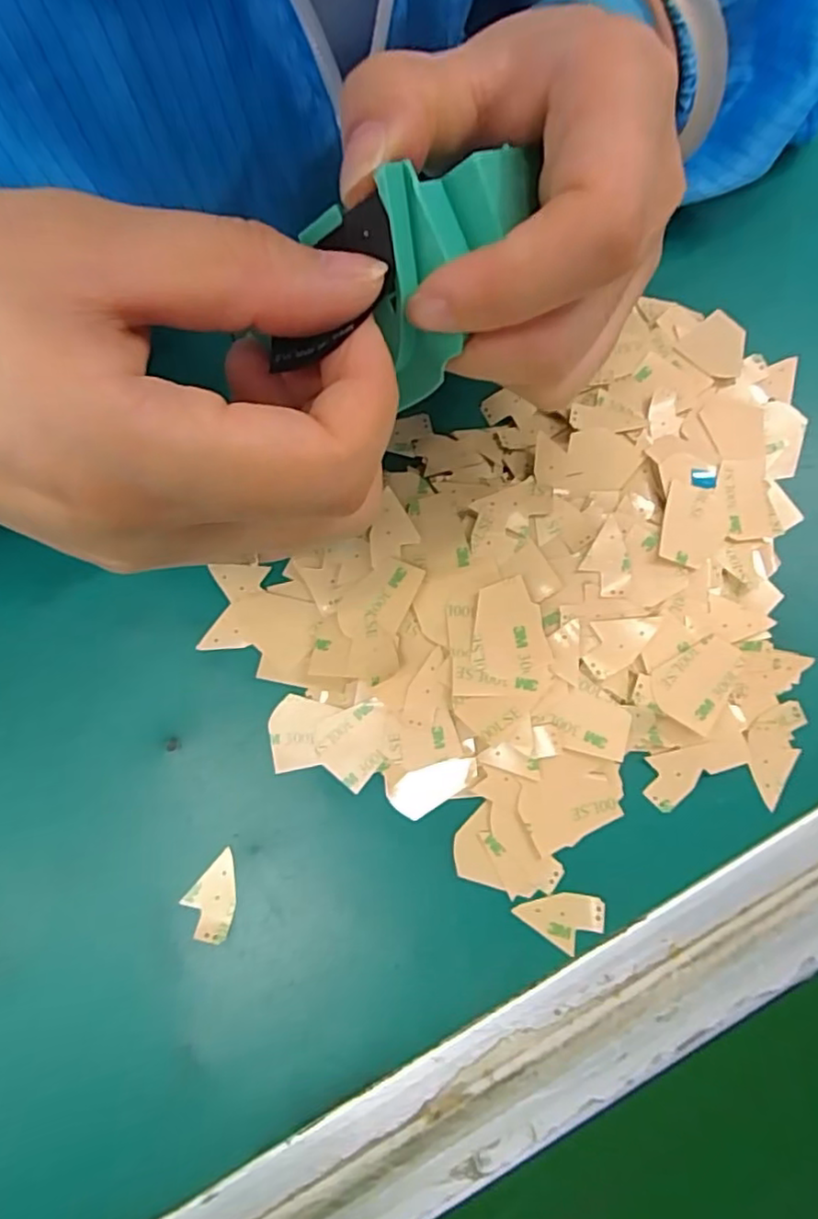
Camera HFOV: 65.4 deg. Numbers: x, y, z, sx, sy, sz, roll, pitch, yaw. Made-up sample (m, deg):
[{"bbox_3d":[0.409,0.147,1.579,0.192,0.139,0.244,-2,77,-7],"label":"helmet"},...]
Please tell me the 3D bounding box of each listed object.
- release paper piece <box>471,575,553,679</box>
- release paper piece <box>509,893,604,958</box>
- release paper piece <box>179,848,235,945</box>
[{"bbox_3d":[0.031,0.006,0.201,0.022,0.004,0.030,-11,78,-2],"label":"release paper piece"},{"bbox_3d":[0.046,0.095,0.193,0.026,0.004,0.016,0,78,1],"label":"release paper piece"},{"bbox_3d":[-0.062,0.089,0.197,0.015,0.004,0.025,-7,74,-8],"label":"release paper piece"}]

